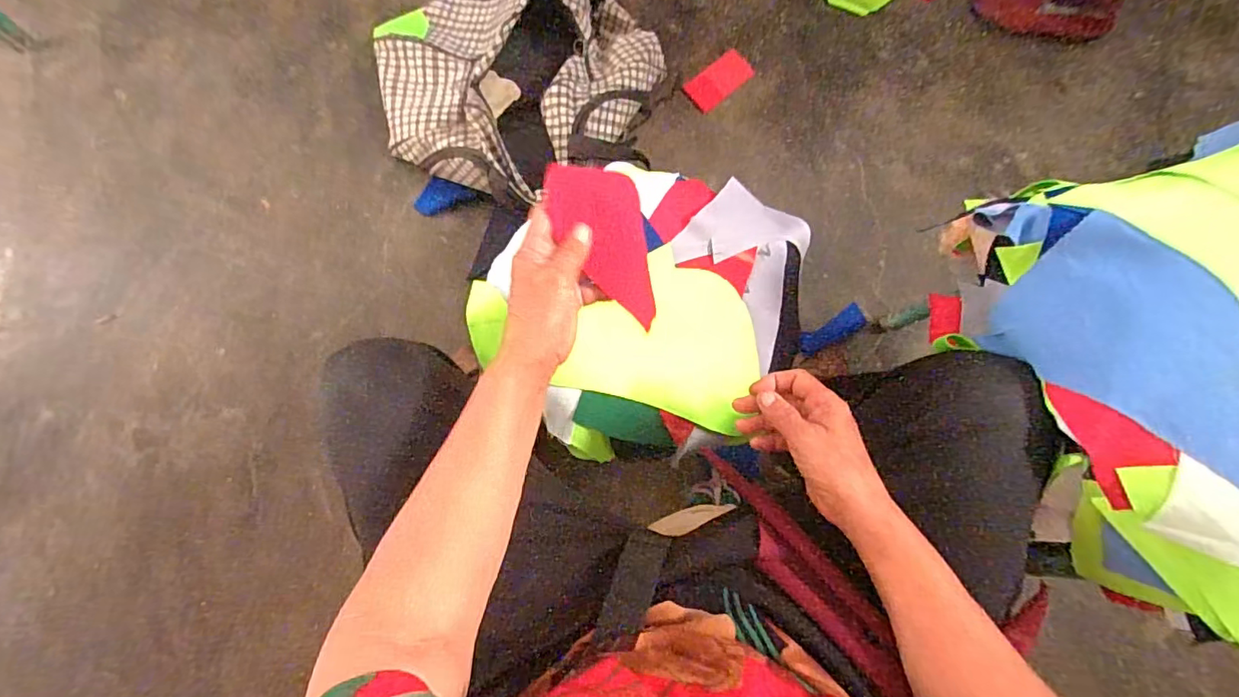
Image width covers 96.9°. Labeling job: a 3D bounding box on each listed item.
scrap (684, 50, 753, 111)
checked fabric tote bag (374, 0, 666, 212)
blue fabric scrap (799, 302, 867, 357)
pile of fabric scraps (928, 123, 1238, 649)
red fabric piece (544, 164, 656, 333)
[{"bbox_3d":[0.189,-0.509,1.040,0.134,0.007,0.065,-41,81,-9],"label":"scrap"},{"bbox_3d":[-0.179,-0.503,0.992,0.504,0.117,0.478,-20,78,-5],"label":"checked fabric tote bag"},{"bbox_3d":[0.370,-0.031,0.959,0.120,0.008,0.044,-32,64,9],"label":"blue fabric scrap"},{"bbox_3d":[0.509,0.044,0.432,0.375,0.136,0.441,-19,77,-3],"label":"pile of fabric scraps"},{"bbox_3d":[-0.012,-0.085,0.460,0.074,0.010,0.138,-15,97,-15],"label":"red fabric piece"}]

